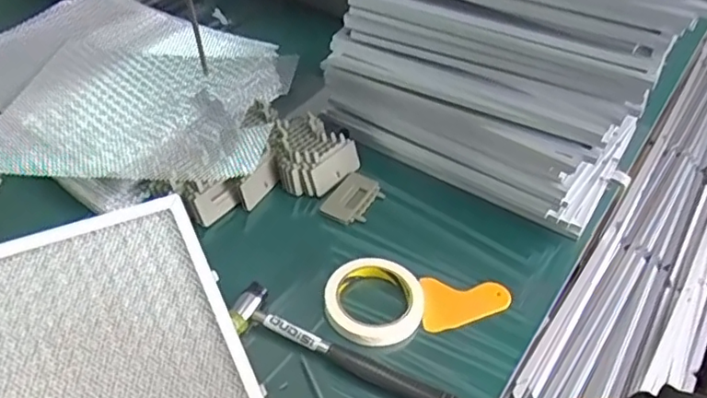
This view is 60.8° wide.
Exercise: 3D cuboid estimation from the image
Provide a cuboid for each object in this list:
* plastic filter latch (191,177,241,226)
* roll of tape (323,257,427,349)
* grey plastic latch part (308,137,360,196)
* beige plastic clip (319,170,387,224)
[{"bbox_3d":[-0.165,0.003,0.724,0.060,0.042,0.016,-35,27,-33],"label":"plastic filter latch"},{"bbox_3d":[0.023,0.109,0.643,0.103,0.018,0.105,3,43,-3],"label":"roll of tape"},{"bbox_3d":[-0.024,-0.041,0.787,0.089,0.039,0.007,-39,28,-29],"label":"grey plastic latch part"},{"bbox_3d":[0.002,0.001,0.764,0.055,0.016,0.082,22,45,18],"label":"beige plastic clip"}]

